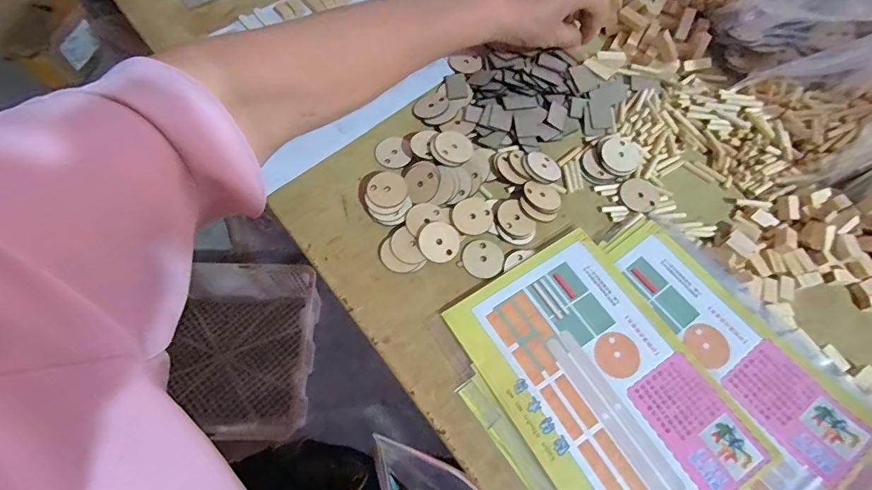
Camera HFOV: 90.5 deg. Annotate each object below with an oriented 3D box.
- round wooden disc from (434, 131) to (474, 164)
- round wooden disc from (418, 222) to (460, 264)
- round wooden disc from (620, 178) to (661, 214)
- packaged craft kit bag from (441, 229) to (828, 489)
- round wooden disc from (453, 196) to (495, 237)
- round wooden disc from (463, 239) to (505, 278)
[{"bbox_3d":[0.017,-0.088,0.386,0.030,0.004,0.033,-35,81,-14],"label":"round wooden disc"},{"bbox_3d":[0.003,-0.003,0.365,0.034,0.004,0.034,1,84,-9],"label":"round wooden disc"},{"bbox_3d":[0.184,-0.045,0.388,0.034,0.004,0.033,0,68,1],"label":"round wooden disc"},{"bbox_3d":[0.130,0.112,0.313,0.145,0.015,0.239,-31,70,-11],"label":"packaged craft kit bag"},{"bbox_3d":[0.033,-0.025,0.376,0.034,0.005,0.032,0,68,1],"label":"round wooden disc"},{"bbox_3d":[0.040,0.011,0.367,0.033,0.004,0.033,0,68,1],"label":"round wooden disc"}]

